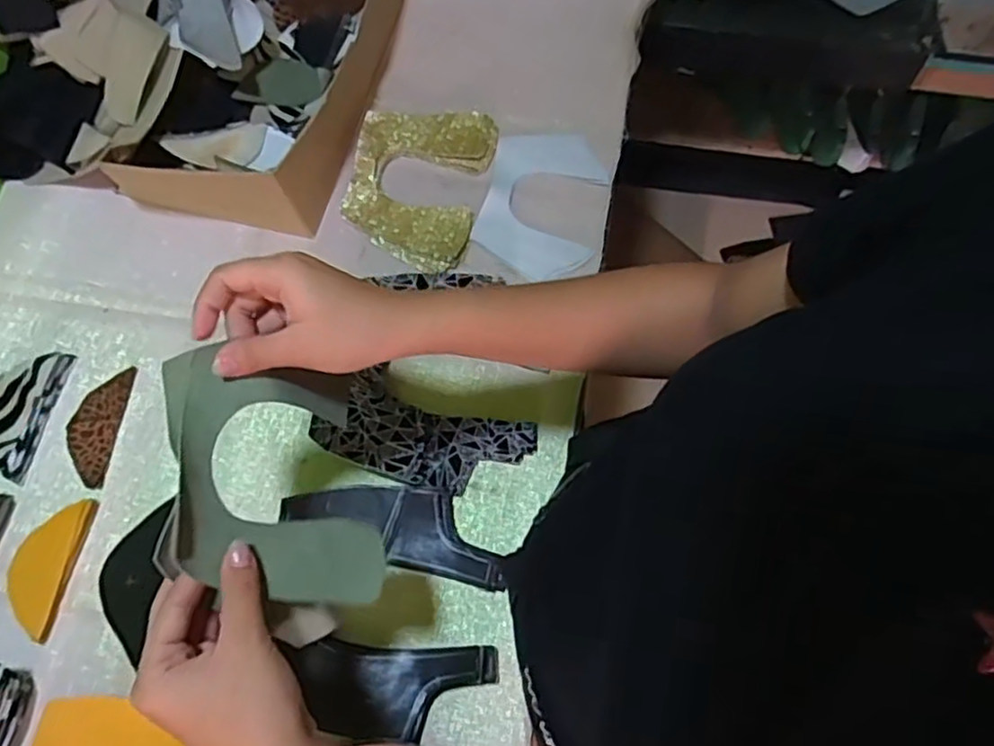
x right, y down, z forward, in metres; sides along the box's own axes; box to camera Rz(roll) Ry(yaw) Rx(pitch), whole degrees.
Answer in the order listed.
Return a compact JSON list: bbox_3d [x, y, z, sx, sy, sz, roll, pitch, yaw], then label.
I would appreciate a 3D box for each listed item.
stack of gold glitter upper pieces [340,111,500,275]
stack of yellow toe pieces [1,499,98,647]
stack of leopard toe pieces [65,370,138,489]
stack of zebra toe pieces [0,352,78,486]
[{"bbox_3d":[-0.078,-0.189,0.679,0.125,0.026,0.165,14,71,6],"label":"stack of gold glitter upper pieces"},{"bbox_3d":[-0.369,0.156,0.569,0.048,0.007,0.107,11,71,5],"label":"stack of yellow toe pieces"},{"bbox_3d":[-0.355,0.046,0.616,0.047,0.006,0.105,8,70,3],"label":"stack of leopard toe pieces"},{"bbox_3d":[-0.420,0.033,0.609,0.056,0.012,0.114,8,71,3],"label":"stack of zebra toe pieces"}]

